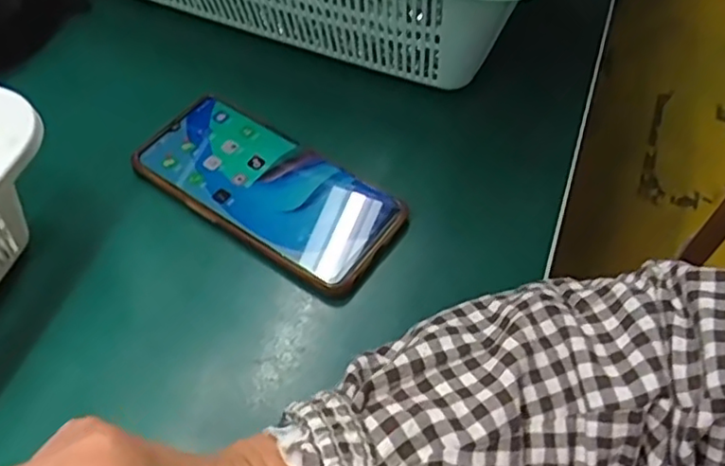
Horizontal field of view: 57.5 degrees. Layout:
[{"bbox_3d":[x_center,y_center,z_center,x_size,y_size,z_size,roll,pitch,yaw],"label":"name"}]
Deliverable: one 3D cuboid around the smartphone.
[{"bbox_3d":[-0.057,-0.029,0.399,0.162,0.014,0.074,31,60,19],"label":"smartphone"}]

